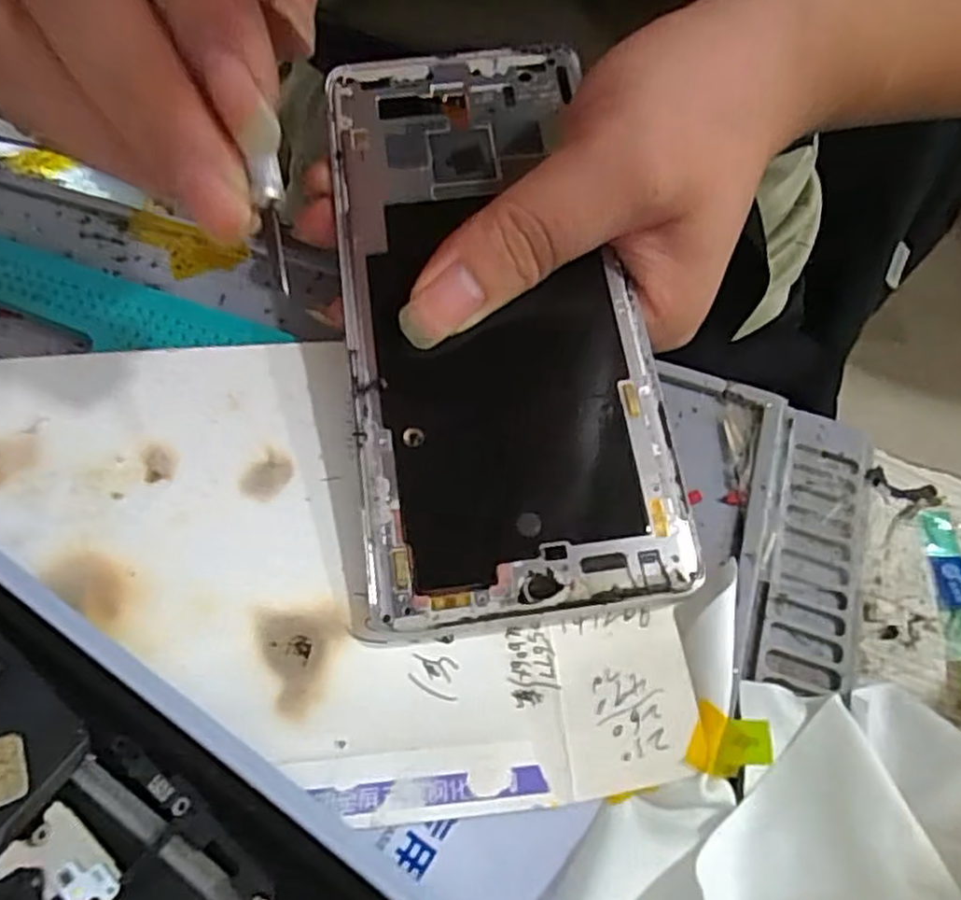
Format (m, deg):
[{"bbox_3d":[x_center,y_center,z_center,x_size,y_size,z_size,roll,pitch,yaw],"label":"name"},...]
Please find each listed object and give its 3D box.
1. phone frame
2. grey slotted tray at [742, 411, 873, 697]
[{"bbox_3d":[0.000,-0.039,0.184,0.072,0.008,0.160,-8,70,-9],"label":"phone frame"},{"bbox_3d":[0.082,0.022,0.179,0.024,0.004,0.077,19,60,6],"label":"grey slotted tray"}]

